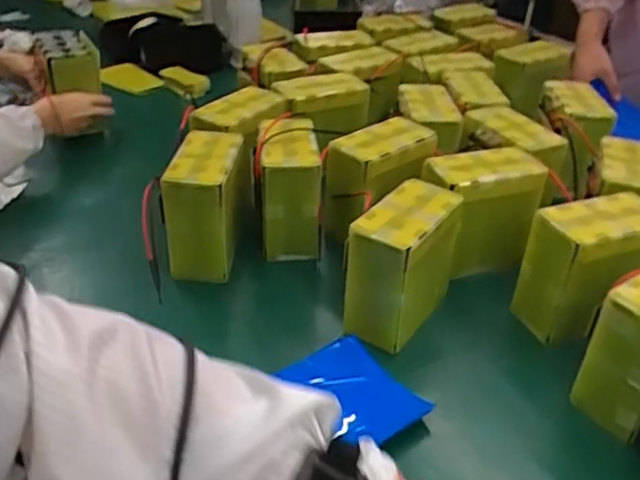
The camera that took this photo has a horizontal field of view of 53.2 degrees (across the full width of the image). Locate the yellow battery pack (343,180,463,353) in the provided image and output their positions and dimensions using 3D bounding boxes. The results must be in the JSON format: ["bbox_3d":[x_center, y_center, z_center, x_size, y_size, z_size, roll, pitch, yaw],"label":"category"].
[{"bbox_3d":[0.094,0.029,0.735,0.073,0.157,0.149,23,40,28],"label":"yellow battery pack"}]

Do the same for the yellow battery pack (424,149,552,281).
[{"bbox_3d":[0.206,-0.031,0.828,0.145,0.142,0.071,-13,37,-21],"label":"yellow battery pack"}]

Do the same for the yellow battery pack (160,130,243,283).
[{"bbox_3d":[-0.143,-0.046,0.818,0.080,0.140,0.141,3,34,2],"label":"yellow battery pack"}]

